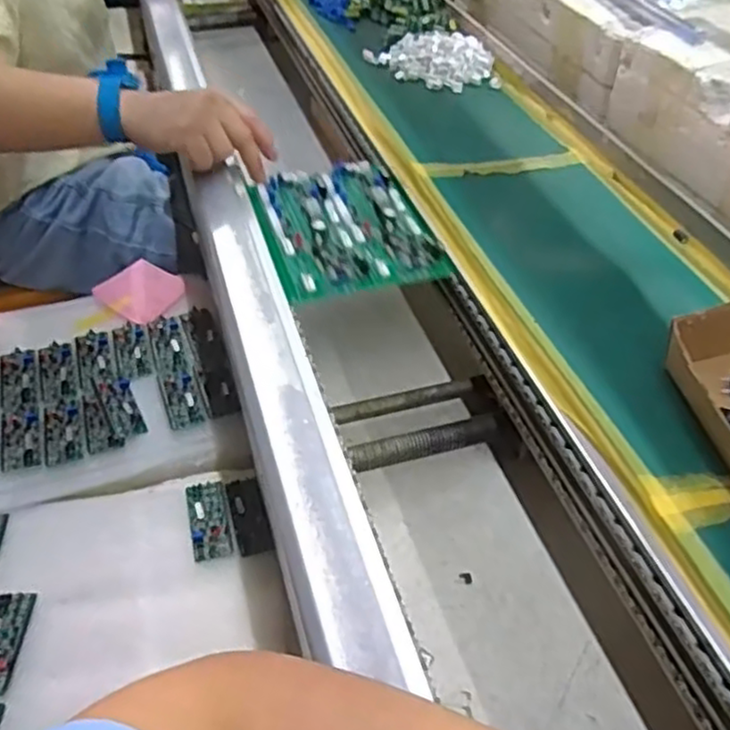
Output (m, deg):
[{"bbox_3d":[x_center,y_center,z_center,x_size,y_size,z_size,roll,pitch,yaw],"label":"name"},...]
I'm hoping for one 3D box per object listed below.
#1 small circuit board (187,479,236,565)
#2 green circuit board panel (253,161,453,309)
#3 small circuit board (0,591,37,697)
[{"bbox_3d":[-0.141,0.141,0.647,0.034,0.006,0.081,-11,45,-12],"label":"small circuit board"},{"bbox_3d":[-0.019,-0.123,0.606,0.130,0.024,0.172,-12,45,-12],"label":"green circuit board panel"},{"bbox_3d":[-0.290,0.221,0.565,0.033,0.005,0.085,-1,44,-1],"label":"small circuit board"}]

